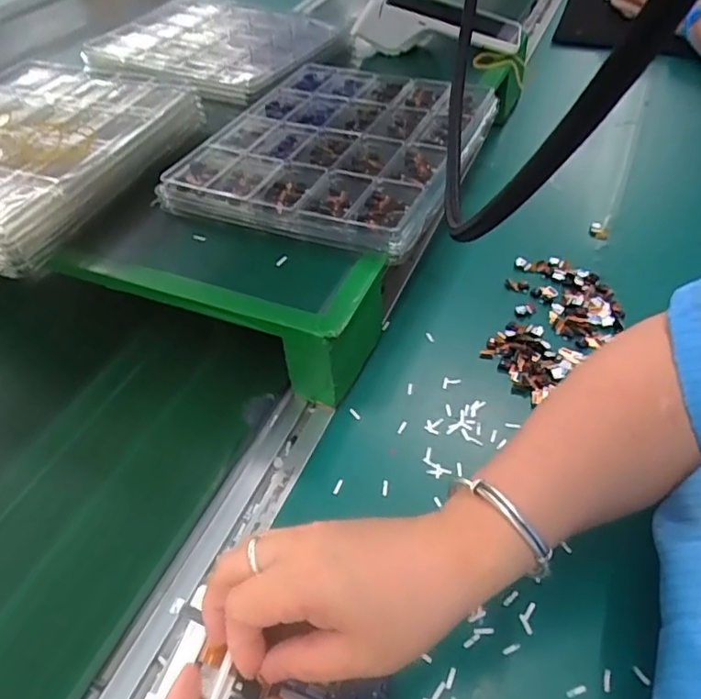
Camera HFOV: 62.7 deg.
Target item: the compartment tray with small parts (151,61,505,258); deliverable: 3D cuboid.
[{"bbox_3d":[-0.008,-0.207,0.549,0.236,0.022,0.294,16,49,18],"label":"compartment tray with small parts"}]

